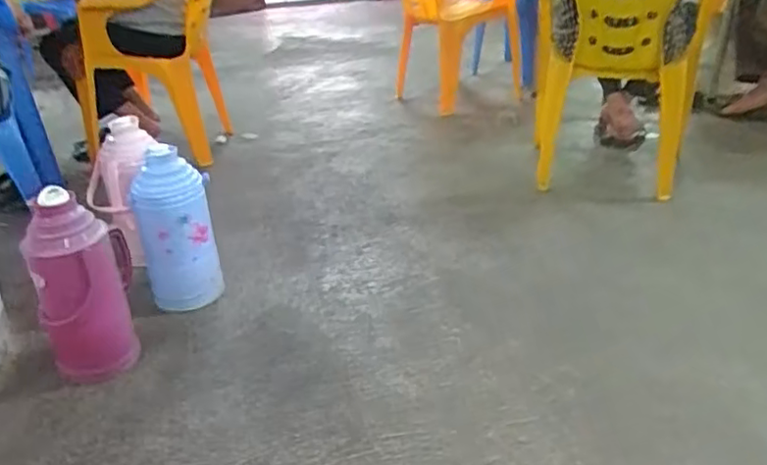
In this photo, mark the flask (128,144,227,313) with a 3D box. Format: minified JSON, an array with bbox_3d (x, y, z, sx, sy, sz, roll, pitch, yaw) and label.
[{"bbox_3d":[-0.489,-0.013,1.492,0.167,0.358,0.140,-17,31,-23],"label":"flask"}]

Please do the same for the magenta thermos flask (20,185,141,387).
[{"bbox_3d":[-0.604,0.095,1.270,0.190,0.393,0.137,-17,31,-23],"label":"magenta thermos flask"}]

